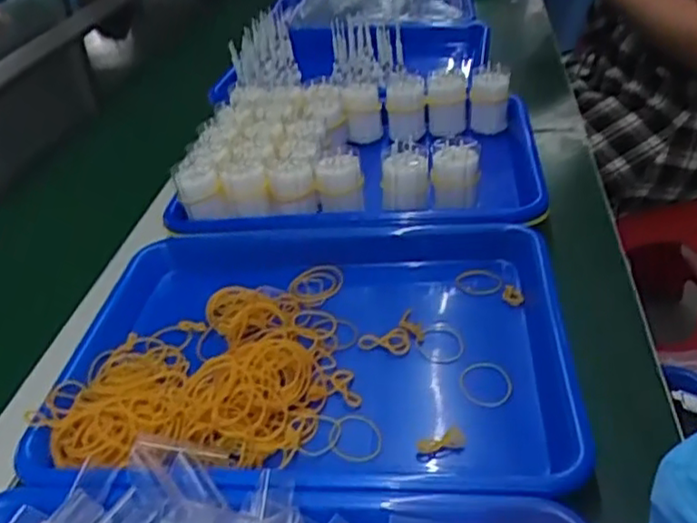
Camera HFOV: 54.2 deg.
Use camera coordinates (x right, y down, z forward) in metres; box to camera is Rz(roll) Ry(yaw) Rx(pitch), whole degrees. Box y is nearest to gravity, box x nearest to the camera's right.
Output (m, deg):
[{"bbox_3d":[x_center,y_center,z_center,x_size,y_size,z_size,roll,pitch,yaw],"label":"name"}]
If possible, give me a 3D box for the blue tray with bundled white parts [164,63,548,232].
[{"bbox_3d":[0.014,-0.113,0.655,0.310,0.066,0.246,-2,35,9],"label":"blue tray with bundled white parts"}]

